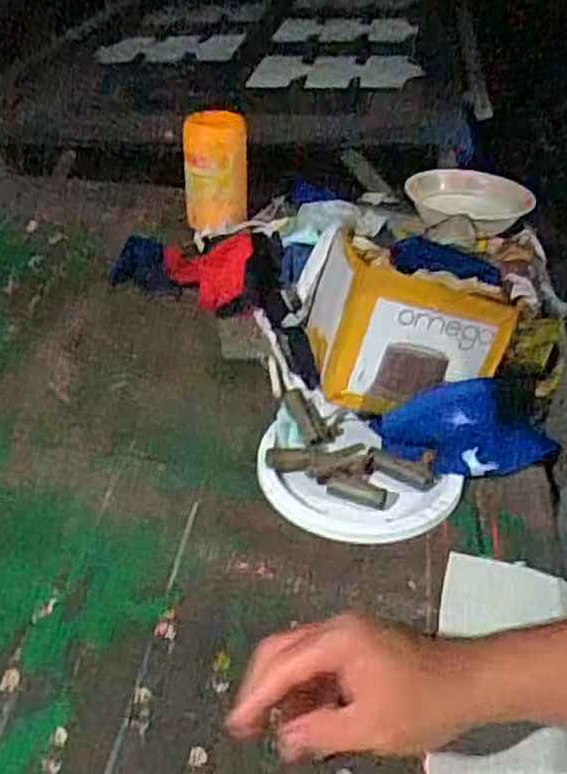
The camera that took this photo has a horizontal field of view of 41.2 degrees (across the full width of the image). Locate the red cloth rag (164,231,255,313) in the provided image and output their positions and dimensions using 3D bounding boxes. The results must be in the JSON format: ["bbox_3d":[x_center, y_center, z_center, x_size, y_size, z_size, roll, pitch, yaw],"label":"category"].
[{"bbox_3d":[-0.088,-0.156,1.005,0.121,0.026,0.103,-25,65,-6],"label":"red cloth rag"}]

